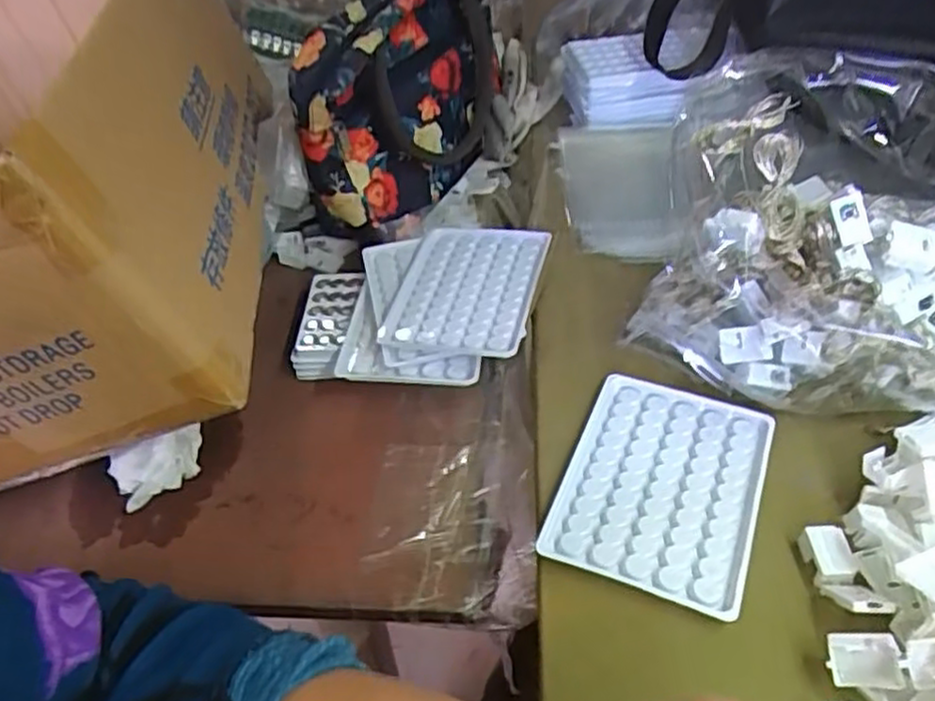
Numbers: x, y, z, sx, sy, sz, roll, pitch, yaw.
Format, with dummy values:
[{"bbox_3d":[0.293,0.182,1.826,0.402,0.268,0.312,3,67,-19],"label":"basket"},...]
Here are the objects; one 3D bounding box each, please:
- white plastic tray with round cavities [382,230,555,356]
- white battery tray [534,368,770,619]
[{"bbox_3d":[-0.001,-0.045,0.510,0.096,0.012,0.119,7,44,15],"label":"white plastic tray with round cavities"},{"bbox_3d":[0.101,0.067,0.379,0.094,0.007,0.126,13,46,21],"label":"white battery tray"}]

